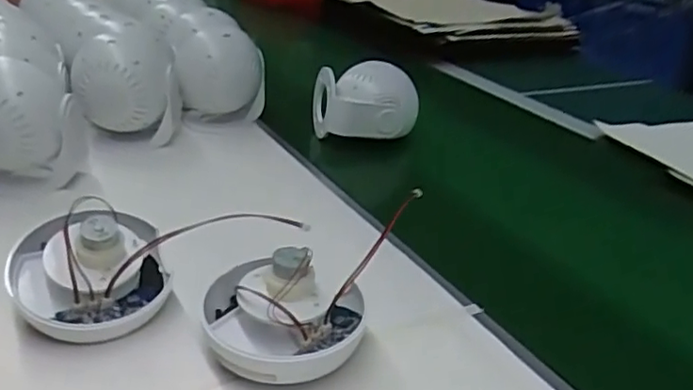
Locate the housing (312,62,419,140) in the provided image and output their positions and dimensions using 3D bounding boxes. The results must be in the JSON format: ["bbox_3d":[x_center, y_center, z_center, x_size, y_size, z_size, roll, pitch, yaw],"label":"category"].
[{"bbox_3d":[0.022,-0.110,0.785,0.127,0.102,0.080,4,27,-2],"label":"housing"}]

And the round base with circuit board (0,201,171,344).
[{"bbox_3d":[-0.182,0.053,0.441,0.103,0.074,0.086,-8,30,-23],"label":"round base with circuit board"}]

